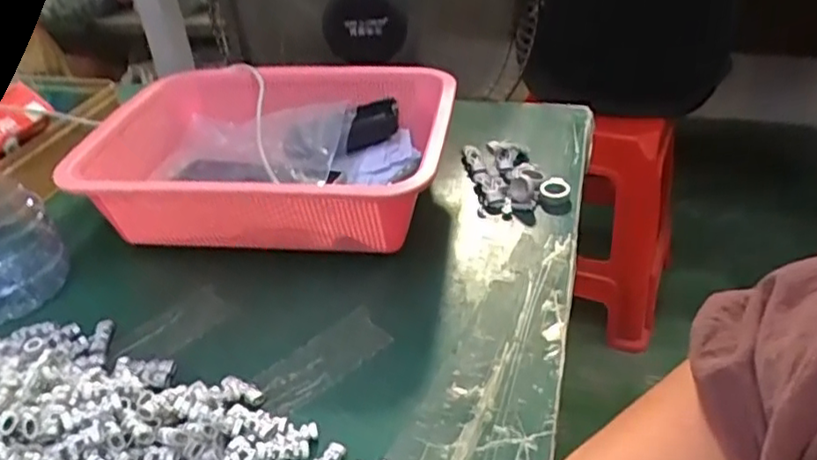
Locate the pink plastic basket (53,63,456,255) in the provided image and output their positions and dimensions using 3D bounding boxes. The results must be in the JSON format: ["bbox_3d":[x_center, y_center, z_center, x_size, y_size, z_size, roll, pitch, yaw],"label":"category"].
[{"bbox_3d":[-0.118,-0.062,0.571,0.283,0.094,0.211,3,35,11],"label":"pink plastic basket"}]

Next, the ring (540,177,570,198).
[{"bbox_3d":[0.129,-0.037,0.569,0.025,0.005,0.024,-5,51,6],"label":"ring"}]

